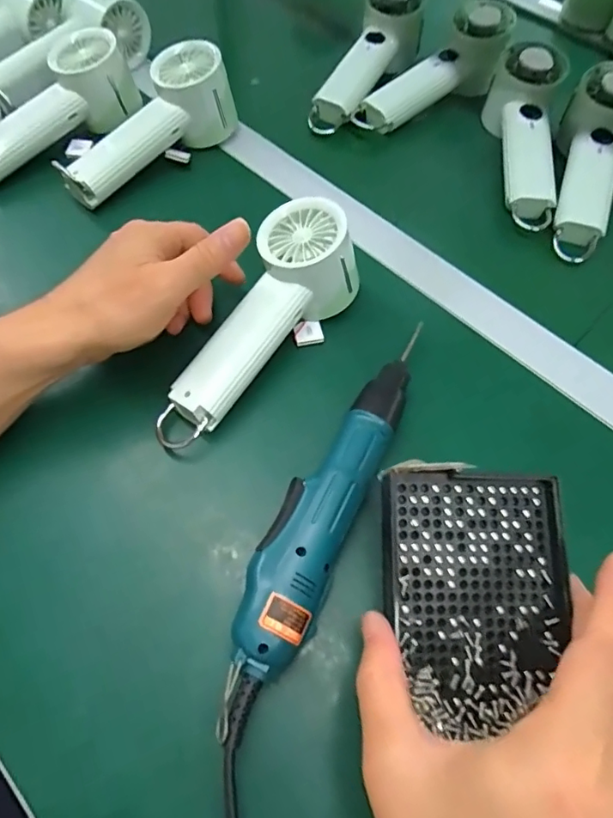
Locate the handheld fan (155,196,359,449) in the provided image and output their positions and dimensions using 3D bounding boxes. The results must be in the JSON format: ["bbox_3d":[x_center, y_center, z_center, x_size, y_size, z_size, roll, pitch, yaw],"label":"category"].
[{"bbox_3d":[-0.035,-0.056,0.367,0.071,0.061,0.199,33,79,16],"label":"handheld fan"}]

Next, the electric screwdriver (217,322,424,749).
[{"bbox_3d":[0.008,0.063,0.313,0.042,0.039,0.238,22,63,11],"label":"electric screwdriver"}]

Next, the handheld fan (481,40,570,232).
[{"bbox_3d":[0.199,-0.243,0.478,0.063,0.054,0.187,4,75,1],"label":"handheld fan"}]

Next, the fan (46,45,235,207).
[{"bbox_3d":[-0.142,-0.246,0.468,0.171,0.062,0.072,-39,68,-5],"label":"fan"}]

